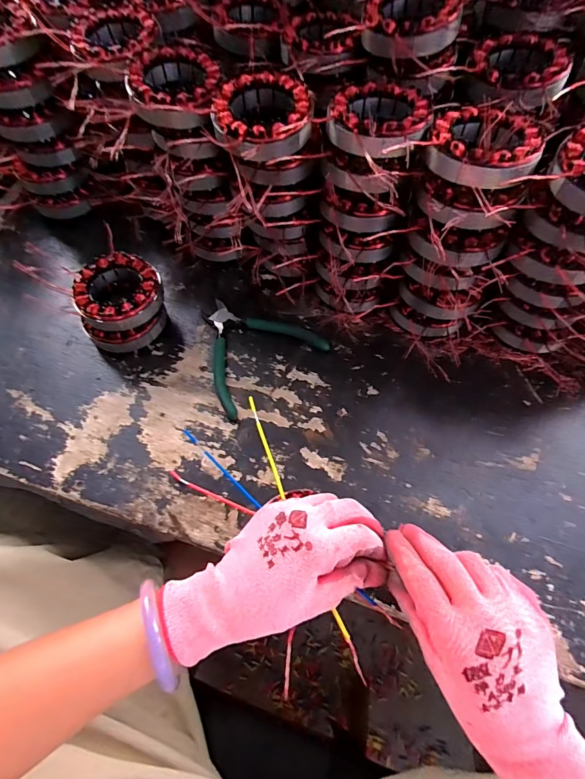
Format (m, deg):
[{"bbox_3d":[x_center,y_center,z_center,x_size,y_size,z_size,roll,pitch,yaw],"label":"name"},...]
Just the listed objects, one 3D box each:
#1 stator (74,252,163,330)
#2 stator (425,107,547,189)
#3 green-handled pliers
[{"bbox_3d":[-0.185,-0.105,0.408,0.087,0.029,0.085,-1,64,1],"label":"stator"},{"bbox_3d":[0.153,-0.195,0.308,0.082,0.024,0.086,18,66,10],"label":"stator"},{"bbox_3d":[-0.052,-0.055,0.433,0.134,0.010,0.135,-36,68,-15],"label":"green-handled pliers"}]

